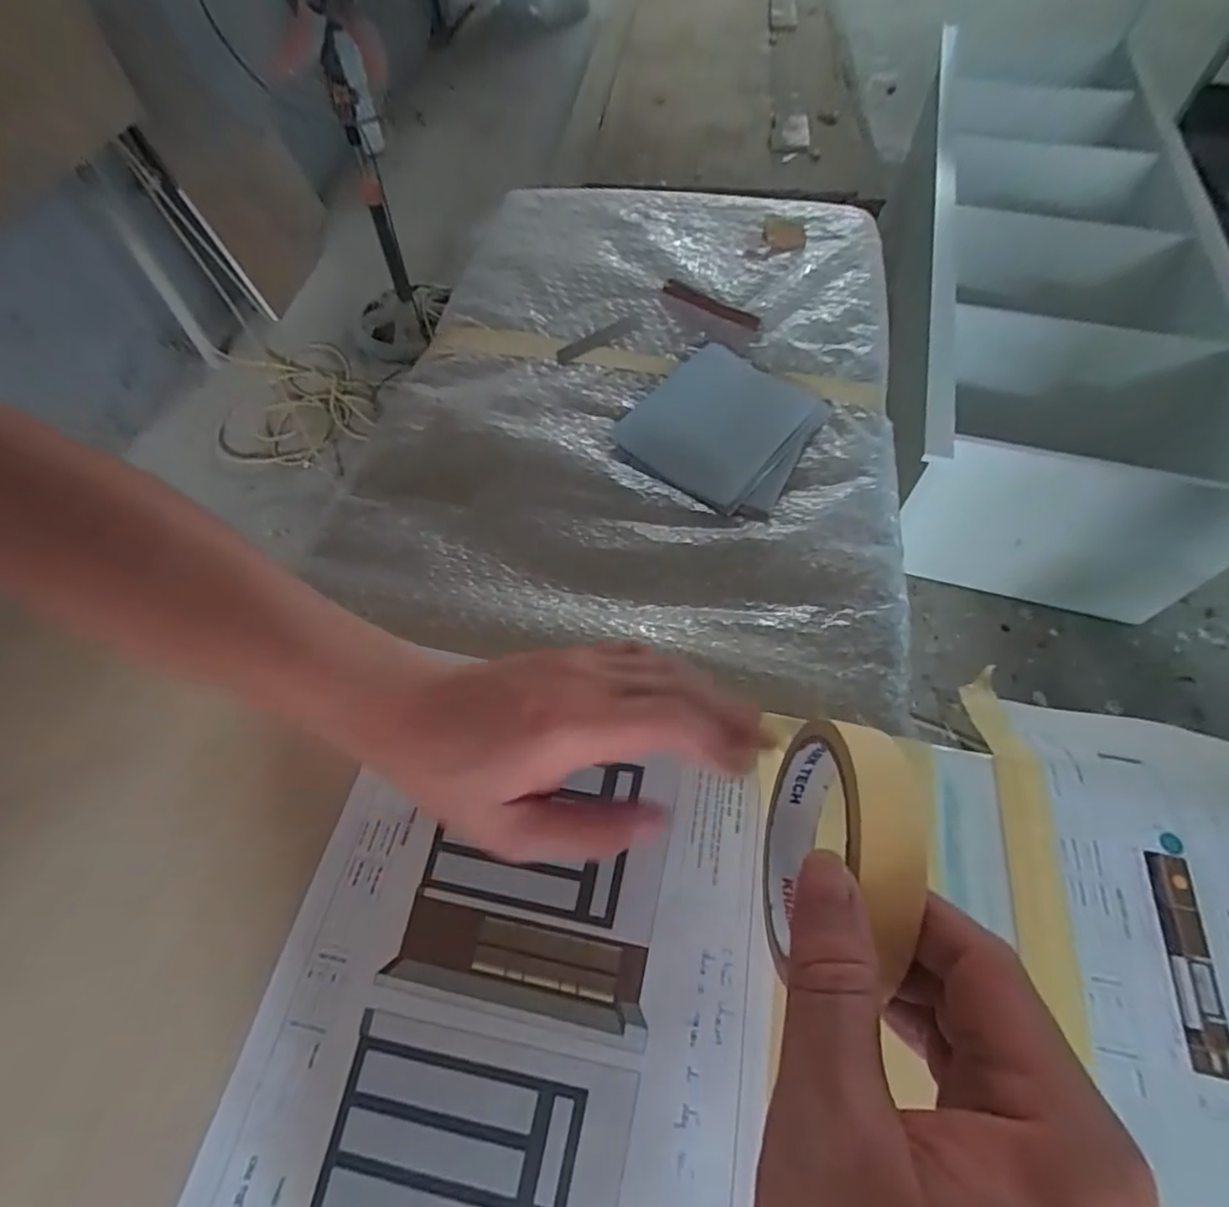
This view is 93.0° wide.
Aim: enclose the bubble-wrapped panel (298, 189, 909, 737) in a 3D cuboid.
[{"bbox_3d":[0.029,-0.219,0.521,0.409,0.019,0.584,8,57,6],"label":"bubble-wrapped panel"}]

